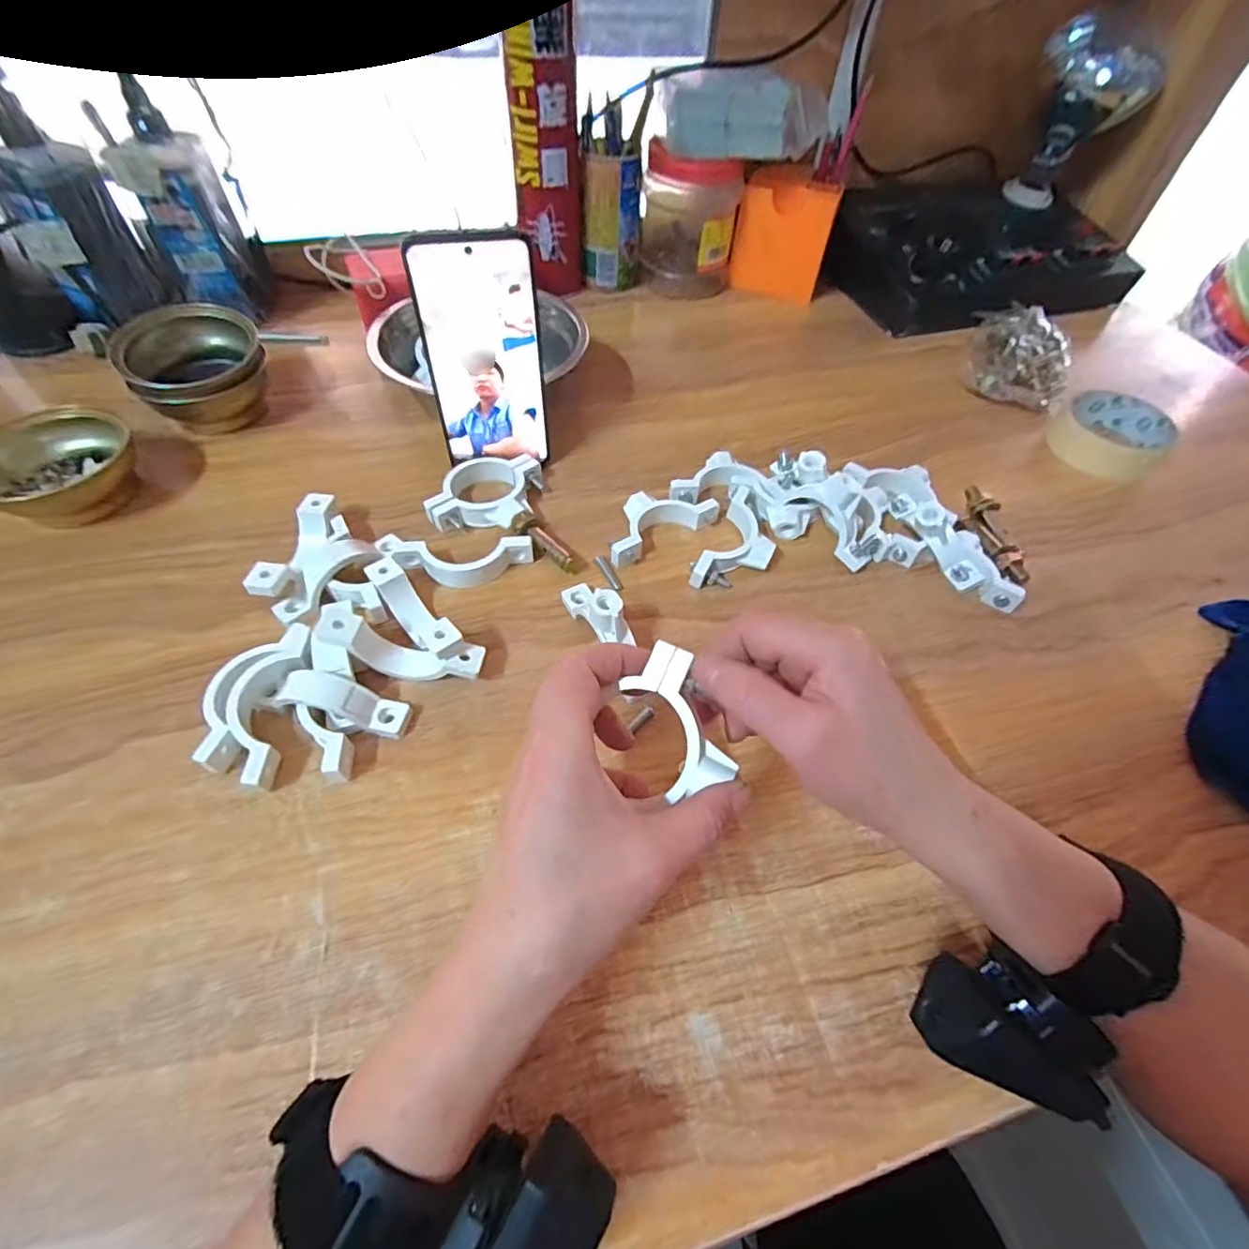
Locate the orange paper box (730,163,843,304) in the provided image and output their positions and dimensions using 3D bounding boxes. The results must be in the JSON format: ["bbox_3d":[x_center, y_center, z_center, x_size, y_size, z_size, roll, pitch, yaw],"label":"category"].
[{"bbox_3d":[0.173,-0.415,0.621,0.097,0.098,0.063,20,55,11],"label":"orange paper box"}]

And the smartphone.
[{"bbox_3d":[-0.093,-0.177,0.390,0.075,0.146,0.006,-9,50,-9],"label":"smartphone"}]

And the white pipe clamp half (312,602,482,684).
[{"bbox_3d":[-0.126,0.014,0.334,0.089,0.035,0.024,11,54,5],"label":"white pipe clamp half"}]

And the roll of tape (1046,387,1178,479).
[{"bbox_3d":[0.413,-0.163,0.493,0.079,0.029,0.079,-32,61,-23],"label":"roll of tape"}]

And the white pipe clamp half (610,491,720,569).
[{"bbox_3d":[0.020,-0.075,0.415,0.090,0.018,0.044,-29,60,-22],"label":"white pipe clamp half"}]

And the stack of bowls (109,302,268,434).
[{"bbox_3d":[-0.336,-0.201,0.464,0.095,0.069,0.079,-29,60,-22],"label":"stack of bowls"}]

